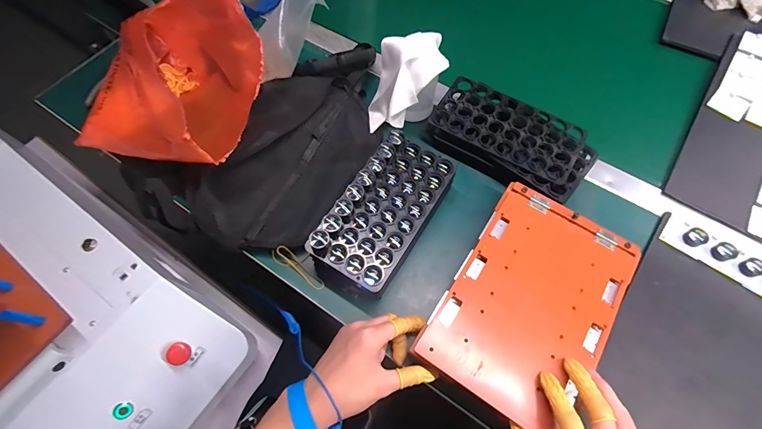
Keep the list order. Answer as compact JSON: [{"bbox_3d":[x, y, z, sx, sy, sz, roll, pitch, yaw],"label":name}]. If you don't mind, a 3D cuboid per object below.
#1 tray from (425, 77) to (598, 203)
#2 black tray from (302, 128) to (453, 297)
[{"bbox_3d":[0.178,-0.106,0.517,0.212,0.049,0.107,34,72,16],"label":"tray"},{"bbox_3d":[0.007,0.001,0.458,0.099,0.079,0.198,29,71,15],"label":"black tray"}]

